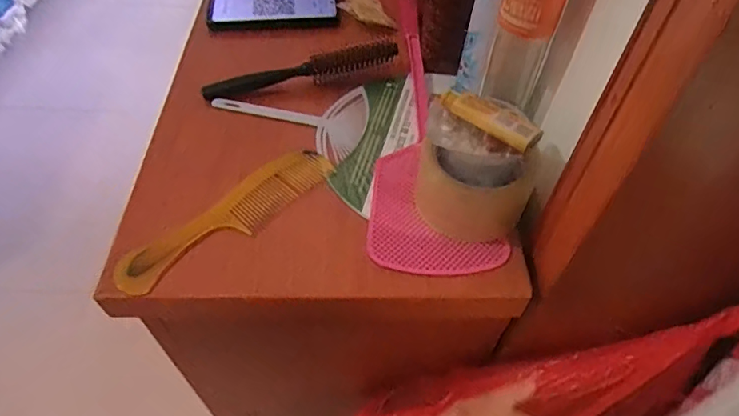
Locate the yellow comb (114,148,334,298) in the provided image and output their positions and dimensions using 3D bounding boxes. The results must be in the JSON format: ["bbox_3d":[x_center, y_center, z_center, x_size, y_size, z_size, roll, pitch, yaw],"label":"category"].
[{"bbox_3d":[-0.120,0.006,0.430,0.050,0.009,0.203,36,60,25],"label":"yellow comb"}]

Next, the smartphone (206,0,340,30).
[{"bbox_3d":[-0.125,-0.262,0.640,0.163,0.016,0.077,-5,52,-6],"label":"smartphone"}]

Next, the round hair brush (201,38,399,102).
[{"bbox_3d":[-0.073,-0.151,0.540,0.212,0.042,0.028,-15,53,-12],"label":"round hair brush"}]

